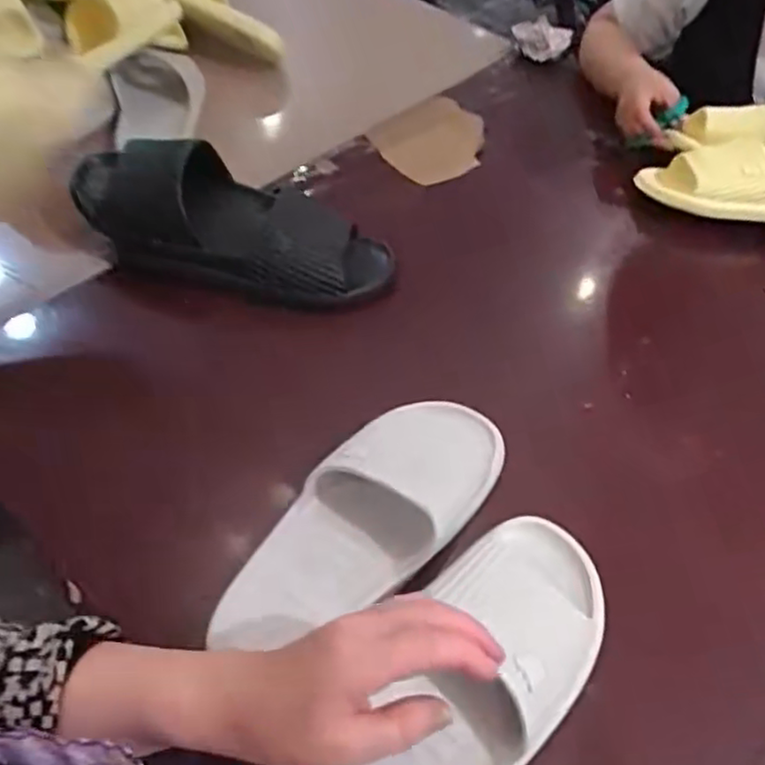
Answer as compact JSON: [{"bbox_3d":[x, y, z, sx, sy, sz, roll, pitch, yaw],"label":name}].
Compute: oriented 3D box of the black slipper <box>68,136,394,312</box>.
[{"bbox_3d":[-0.145,-0.155,0.695,0.310,0.108,0.088,18,51,-6],"label":"black slipper"}]

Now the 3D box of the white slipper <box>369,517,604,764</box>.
[{"bbox_3d":[0.055,0.195,0.438,0.098,0.052,0.287,34,59,22],"label":"white slipper"}]

